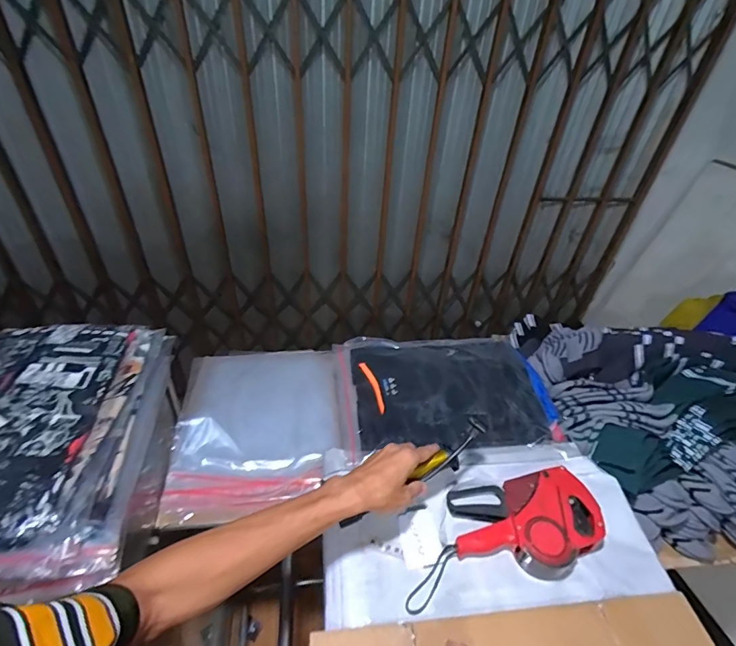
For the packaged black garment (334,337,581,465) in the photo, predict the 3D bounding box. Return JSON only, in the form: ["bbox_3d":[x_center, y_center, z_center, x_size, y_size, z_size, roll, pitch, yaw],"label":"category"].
[{"bbox_3d":[0.152,0.128,0.812,0.405,0.052,0.284,1,39,-6],"label":"packaged black garment"}]

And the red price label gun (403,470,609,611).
[{"bbox_3d":[0.195,0.299,0.607,0.288,0.051,0.138,-5,40,-13],"label":"red price label gun"}]

